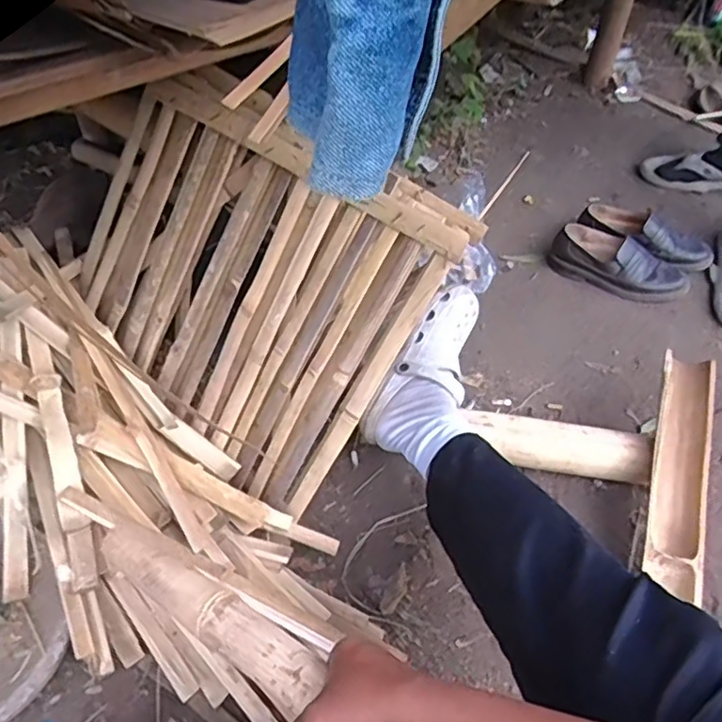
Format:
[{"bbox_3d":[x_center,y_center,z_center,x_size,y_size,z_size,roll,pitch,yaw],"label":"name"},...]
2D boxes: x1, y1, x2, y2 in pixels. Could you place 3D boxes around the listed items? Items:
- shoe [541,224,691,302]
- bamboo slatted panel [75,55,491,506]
[{"bbox_3d":[0.523,-0.191,1.270,0.273,0.088,0.097,23,47,17],"label":"shoe"},{"bbox_3d":[-0.173,-0.119,0.850,0.517,0.435,0.043,37,19,17],"label":"bamboo slatted panel"}]

